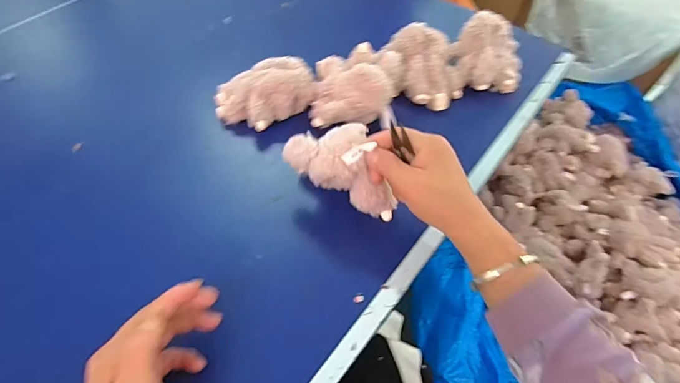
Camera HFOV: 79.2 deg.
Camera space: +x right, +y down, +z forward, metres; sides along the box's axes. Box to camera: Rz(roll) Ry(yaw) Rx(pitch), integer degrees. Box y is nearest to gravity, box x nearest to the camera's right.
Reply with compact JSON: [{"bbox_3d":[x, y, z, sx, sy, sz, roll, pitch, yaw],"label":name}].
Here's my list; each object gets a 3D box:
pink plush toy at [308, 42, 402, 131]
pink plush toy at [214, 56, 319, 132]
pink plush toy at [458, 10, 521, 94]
[{"bbox_3d":[0.024,-0.140,0.547,0.117,0.068,0.102,4,54,1],"label":"pink plush toy"},{"bbox_3d":[-0.098,-0.125,0.543,0.134,0.061,0.082,-8,54,-8],"label":"pink plush toy"},{"bbox_3d":[0.222,-0.209,0.609,0.100,0.069,0.109,14,54,8],"label":"pink plush toy"}]

